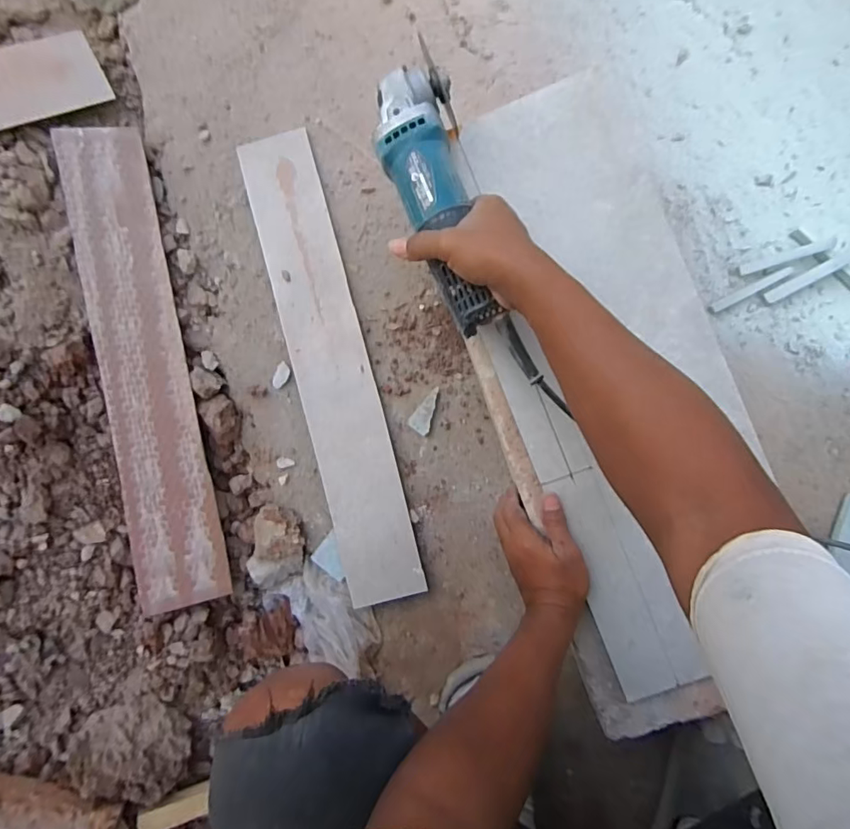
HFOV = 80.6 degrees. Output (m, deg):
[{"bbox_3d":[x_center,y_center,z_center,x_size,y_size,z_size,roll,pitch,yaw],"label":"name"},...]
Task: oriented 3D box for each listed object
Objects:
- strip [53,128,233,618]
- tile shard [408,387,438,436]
[{"bbox_3d":[-0.343,-0.061,0.612,0.096,0.008,0.583,-12,87,-17],"label":"strip"},{"bbox_3d":[0.003,-0.005,0.620,0.026,0.011,0.056,30,94,7],"label":"tile shard"}]

